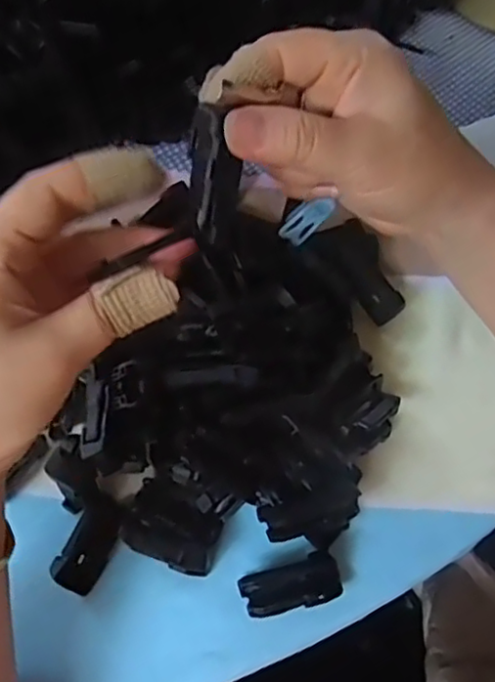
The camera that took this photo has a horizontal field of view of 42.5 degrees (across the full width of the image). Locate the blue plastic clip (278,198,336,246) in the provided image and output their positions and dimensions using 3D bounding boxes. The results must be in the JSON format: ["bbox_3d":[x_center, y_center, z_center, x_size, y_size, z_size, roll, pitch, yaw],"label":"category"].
[{"bbox_3d":[0.028,-0.058,0.310,0.015,0.048,0.005,47,70,-5],"label":"blue plastic clip"}]

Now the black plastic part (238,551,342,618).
[{"bbox_3d":[0.021,0.117,0.302,0.046,0.013,0.021,-15,64,-7],"label":"black plastic part"}]

